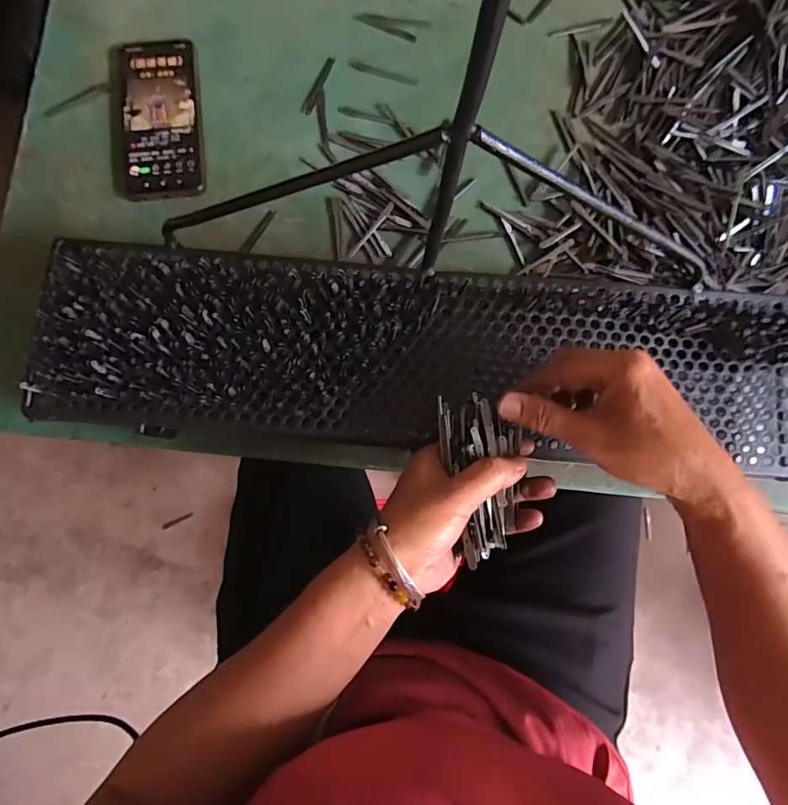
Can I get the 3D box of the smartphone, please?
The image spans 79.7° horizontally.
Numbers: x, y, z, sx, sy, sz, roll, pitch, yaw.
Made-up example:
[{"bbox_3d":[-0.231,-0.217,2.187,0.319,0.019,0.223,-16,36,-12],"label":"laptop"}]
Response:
[{"bbox_3d":[-0.228,-0.277,0.458,0.083,0.010,0.165,-5,83,-1],"label":"smartphone"}]

